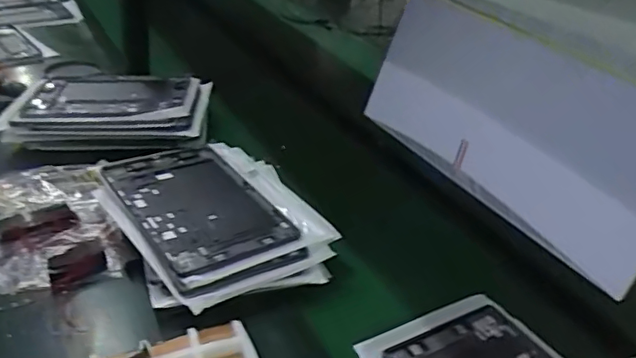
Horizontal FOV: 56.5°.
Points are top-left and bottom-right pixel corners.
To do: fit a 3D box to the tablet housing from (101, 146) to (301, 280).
[{"bbox_3d":[-0.159,0.030,0.778,0.164,0.012,0.256,-17,40,-36],"label":"tablet housing"}]

